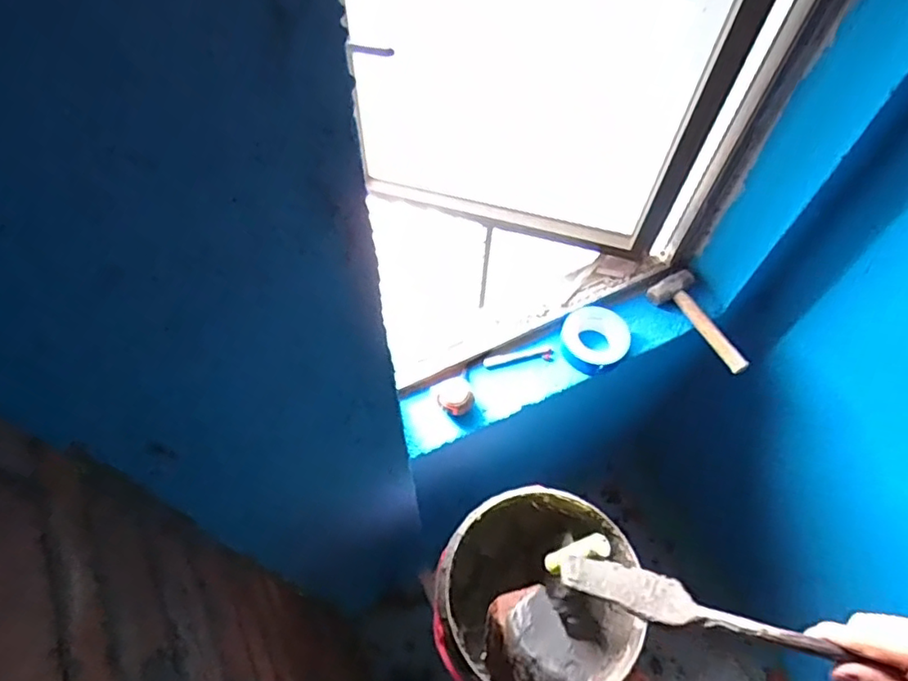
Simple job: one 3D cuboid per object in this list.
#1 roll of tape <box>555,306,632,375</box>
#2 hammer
[{"bbox_3d":[0.279,-0.001,1.177,0.130,0.039,0.140,1,60,-2],"label":"roll of tape"},{"bbox_3d":[0.520,-0.042,1.216,0.098,0.036,0.242,-32,66,-19],"label":"hammer"}]

